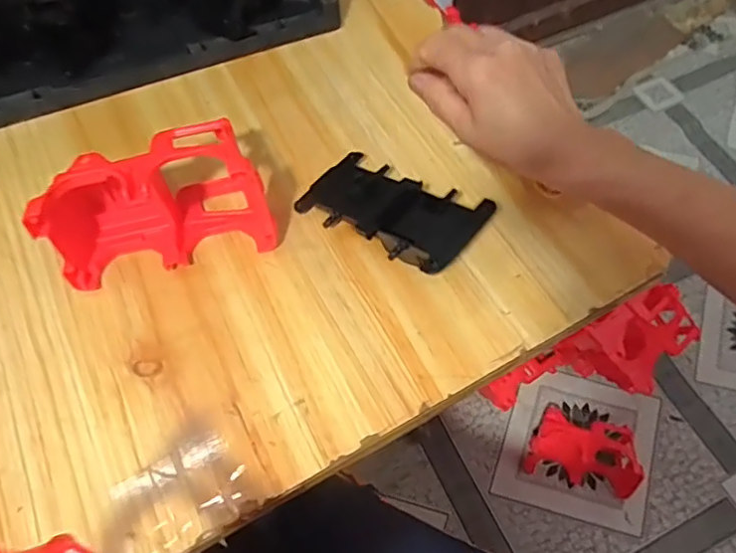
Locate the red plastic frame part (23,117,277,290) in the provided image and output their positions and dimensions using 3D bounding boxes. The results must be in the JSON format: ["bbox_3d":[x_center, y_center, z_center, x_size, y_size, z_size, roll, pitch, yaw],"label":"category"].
[{"bbox_3d":[-0.154,-0.058,0.418,0.151,0.078,0.080,-13,63,-6],"label":"red plastic frame part"}]

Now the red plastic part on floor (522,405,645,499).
[{"bbox_3d":[0.329,0.256,0.850,0.154,0.078,0.100,15,61,10],"label":"red plastic part on floor"}]

